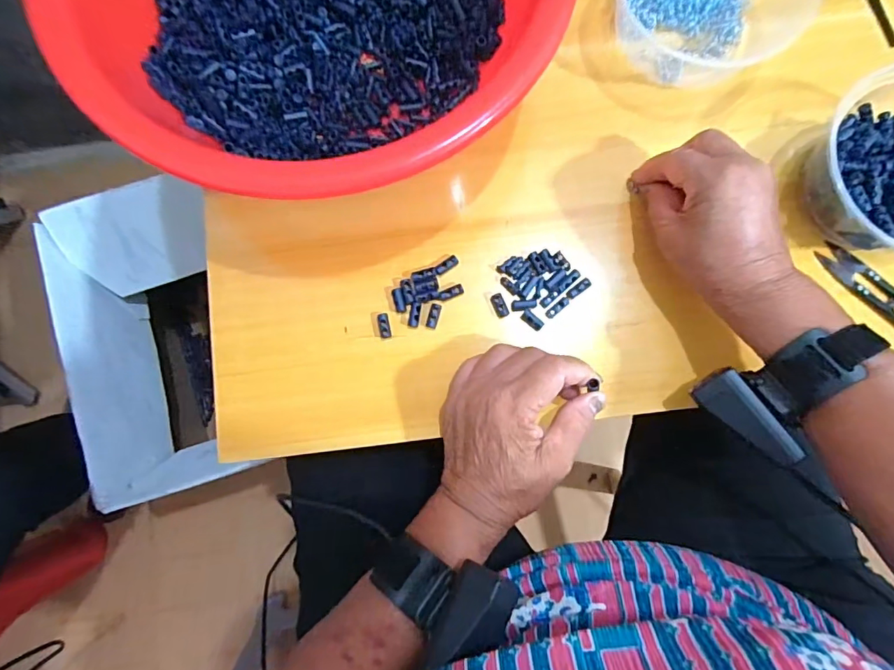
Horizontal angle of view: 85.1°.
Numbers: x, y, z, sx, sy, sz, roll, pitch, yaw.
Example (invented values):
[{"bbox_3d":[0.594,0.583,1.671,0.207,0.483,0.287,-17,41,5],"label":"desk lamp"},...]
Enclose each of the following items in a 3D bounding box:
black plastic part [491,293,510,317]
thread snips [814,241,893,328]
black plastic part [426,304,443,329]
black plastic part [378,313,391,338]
[{"bbox_3d":[0.040,-0.023,0.369,0.010,0.004,0.018,-23,82,-2],"label":"black plastic part"},{"bbox_3d":[0.325,-0.031,0.364,0.099,0.017,0.023,44,88,0],"label":"thread snips"},{"bbox_3d":[-0.010,-0.014,0.368,0.009,0.004,0.019,15,82,3],"label":"black plastic part"},{"bbox_3d":[-0.048,-0.007,0.369,0.009,0.004,0.019,-10,82,-1],"label":"black plastic part"}]

